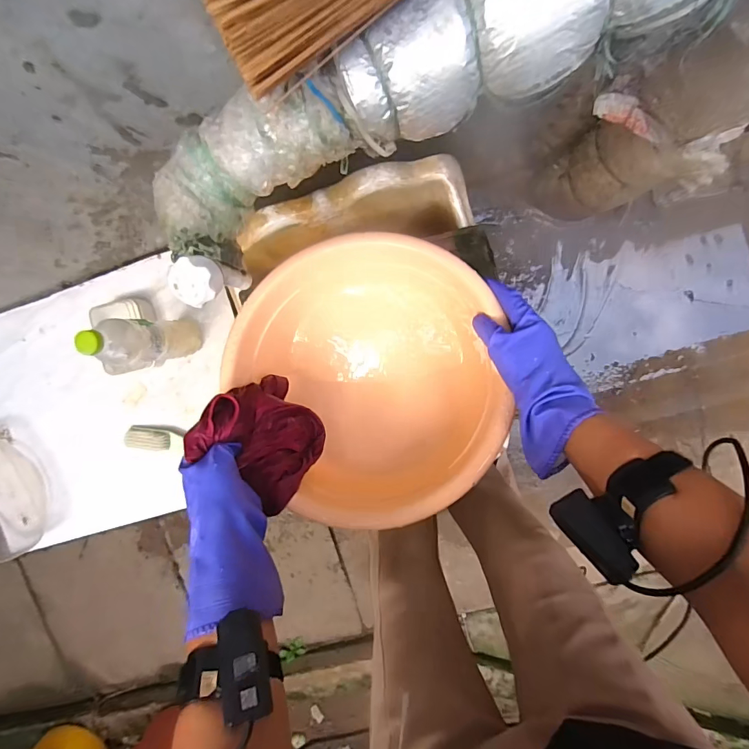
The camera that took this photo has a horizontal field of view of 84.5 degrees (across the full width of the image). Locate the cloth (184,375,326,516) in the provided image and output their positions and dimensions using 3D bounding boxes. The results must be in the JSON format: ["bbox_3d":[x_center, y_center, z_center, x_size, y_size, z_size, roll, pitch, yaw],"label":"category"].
[{"bbox_3d":[-0.132,0.073,0.503,0.136,0.107,0.096,35,100,0],"label":"cloth"}]

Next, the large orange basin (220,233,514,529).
[{"bbox_3d":[-0.004,0.000,0.579,0.334,0.128,0.362,-14,97,7],"label":"large orange basin"}]

